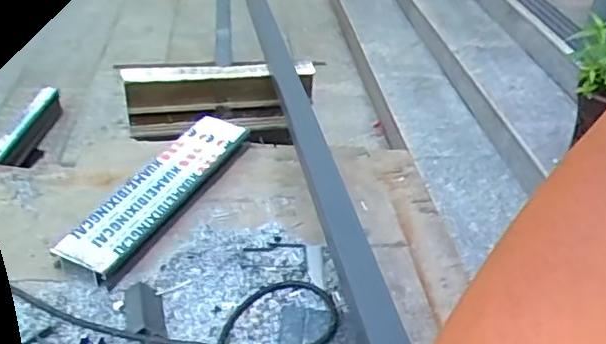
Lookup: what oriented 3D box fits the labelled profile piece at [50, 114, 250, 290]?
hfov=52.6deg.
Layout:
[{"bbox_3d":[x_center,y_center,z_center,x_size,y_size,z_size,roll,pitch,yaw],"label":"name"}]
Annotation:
[{"bbox_3d":[-0.189,0.023,0.833,0.091,0.039,0.337,18,38,20],"label":"labelled profile piece"}]

